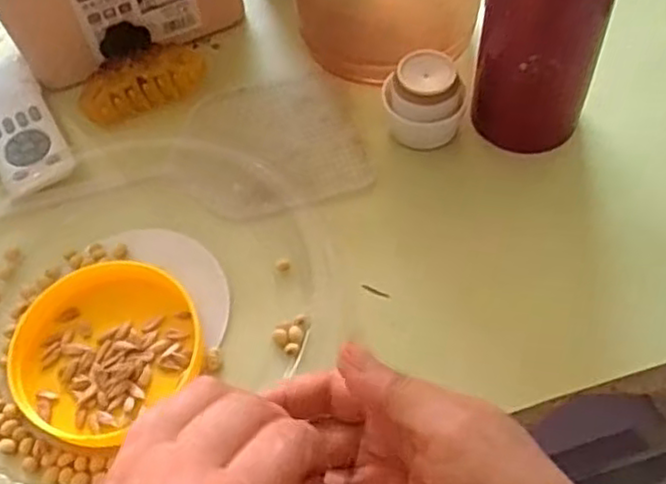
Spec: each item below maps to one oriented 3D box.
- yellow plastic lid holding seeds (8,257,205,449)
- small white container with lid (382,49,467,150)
[{"bbox_3d":[-0.123,0.055,0.375,0.095,0.022,0.093,-2,58,3],"label":"yellow plastic lid holding seeds"},{"bbox_3d":[0.057,-0.087,0.437,0.045,0.050,0.042,-25,60,-10],"label":"small white container with lid"}]

